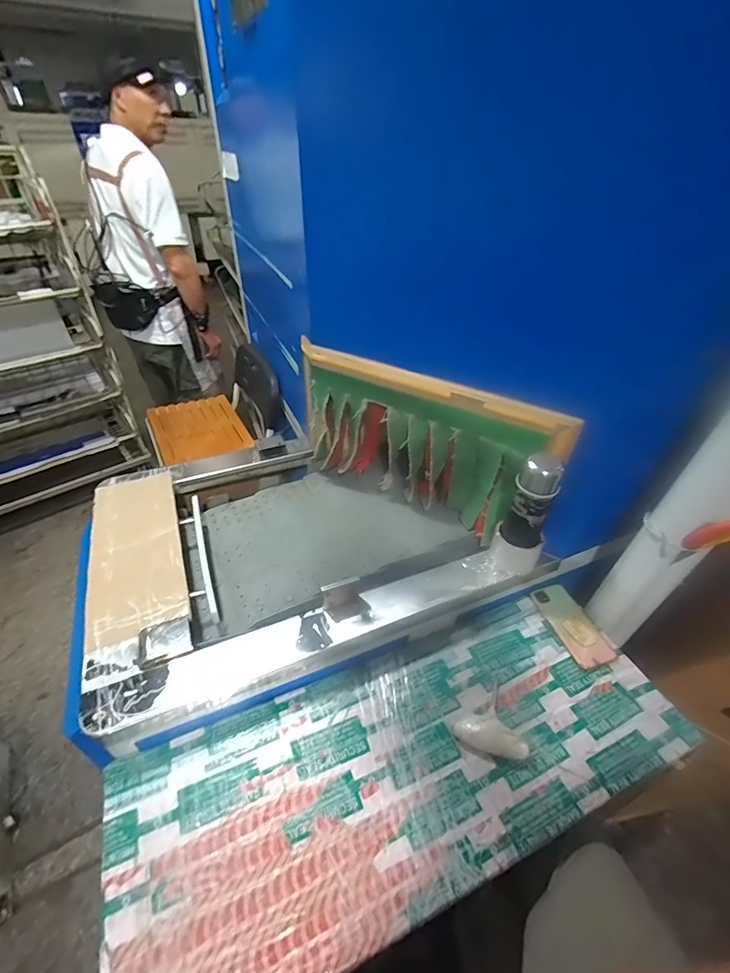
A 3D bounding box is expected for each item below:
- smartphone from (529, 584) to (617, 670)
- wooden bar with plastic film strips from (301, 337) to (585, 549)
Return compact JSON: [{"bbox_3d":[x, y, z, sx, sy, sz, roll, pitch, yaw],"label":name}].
[{"bbox_3d":[0.389,0.257,0.802,0.077,0.009,0.161,-16,47,-12],"label":"smartphone"},{"bbox_3d":[0.096,-0.083,0.870,0.559,0.297,0.074,27,46,28],"label":"wooden bar with plastic film strips"}]

